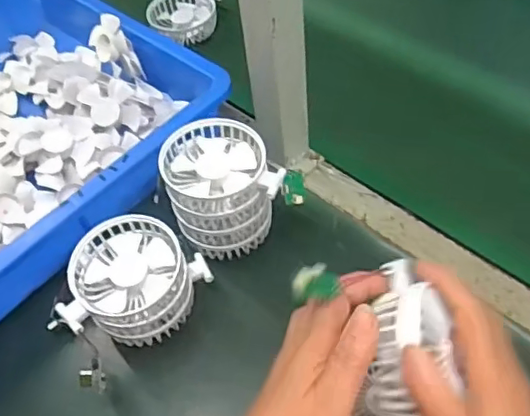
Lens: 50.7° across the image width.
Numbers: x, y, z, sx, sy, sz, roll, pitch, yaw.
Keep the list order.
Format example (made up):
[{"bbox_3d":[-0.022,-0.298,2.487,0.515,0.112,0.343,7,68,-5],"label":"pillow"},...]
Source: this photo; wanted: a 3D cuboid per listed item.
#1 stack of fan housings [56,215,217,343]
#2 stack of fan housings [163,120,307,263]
[{"bbox_3d":[-0.107,0.068,0.475,0.095,0.074,0.104,7,54,10],"label":"stack of fan housings"},{"bbox_3d":[-0.028,-0.020,0.515,0.114,0.096,0.090,-11,53,-4],"label":"stack of fan housings"}]

